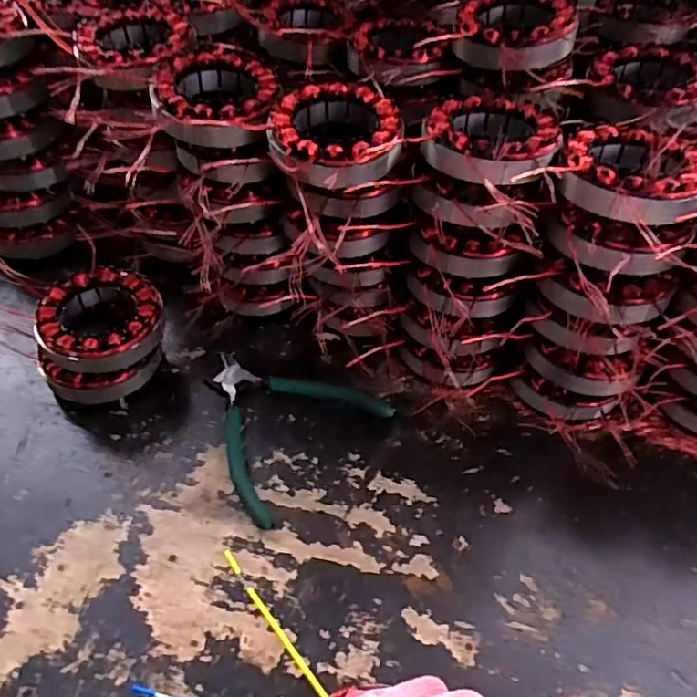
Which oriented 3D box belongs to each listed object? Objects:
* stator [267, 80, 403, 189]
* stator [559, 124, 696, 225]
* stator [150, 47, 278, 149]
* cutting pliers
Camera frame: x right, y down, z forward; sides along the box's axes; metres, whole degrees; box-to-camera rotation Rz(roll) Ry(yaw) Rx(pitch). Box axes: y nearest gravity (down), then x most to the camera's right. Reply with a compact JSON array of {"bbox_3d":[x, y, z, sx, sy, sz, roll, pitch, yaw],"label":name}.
[{"bbox_3d":[-0.010,-0.140,0.373,0.082,0.027,0.085,0,50,0],"label":"stator"},{"bbox_3d":[0.175,-0.109,0.343,0.083,0.025,0.088,29,55,22],"label":"stator"},{"bbox_3d":[-0.092,-0.171,0.392,0.080,0.029,0.096,-6,50,-6],"label":"stator"},{"bbox_3d":[-0.056,0.047,0.427,0.129,0.015,0.130,36,58,26],"label":"cutting pliers"}]

